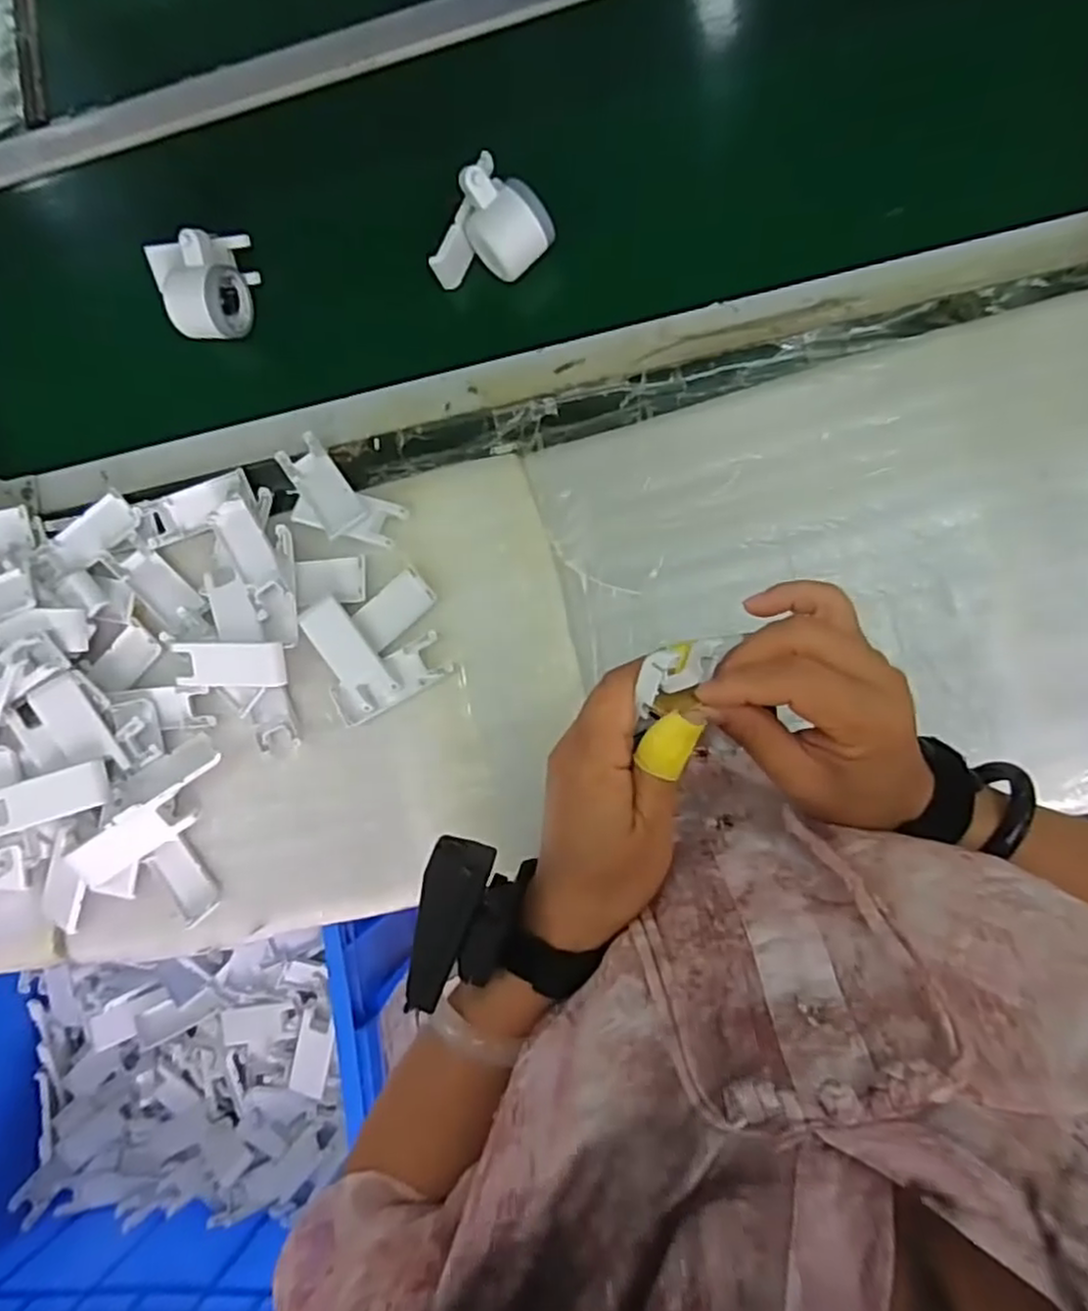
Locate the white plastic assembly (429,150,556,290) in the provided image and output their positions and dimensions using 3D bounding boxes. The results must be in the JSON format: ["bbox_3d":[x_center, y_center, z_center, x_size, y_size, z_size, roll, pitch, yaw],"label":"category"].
[{"bbox_3d":[-0.041,-0.352,0.588,0.080,0.058,0.097,31,92,10],"label":"white plastic assembly"}]

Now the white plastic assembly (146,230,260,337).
[{"bbox_3d":[-0.305,-0.333,0.632,0.068,0.058,0.091,12,89,10],"label":"white plastic assembly"}]

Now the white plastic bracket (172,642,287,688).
[{"bbox_3d":[-0.266,0.009,0.608,0.096,0.022,0.037,0,87,9],"label":"white plastic bracket"}]

